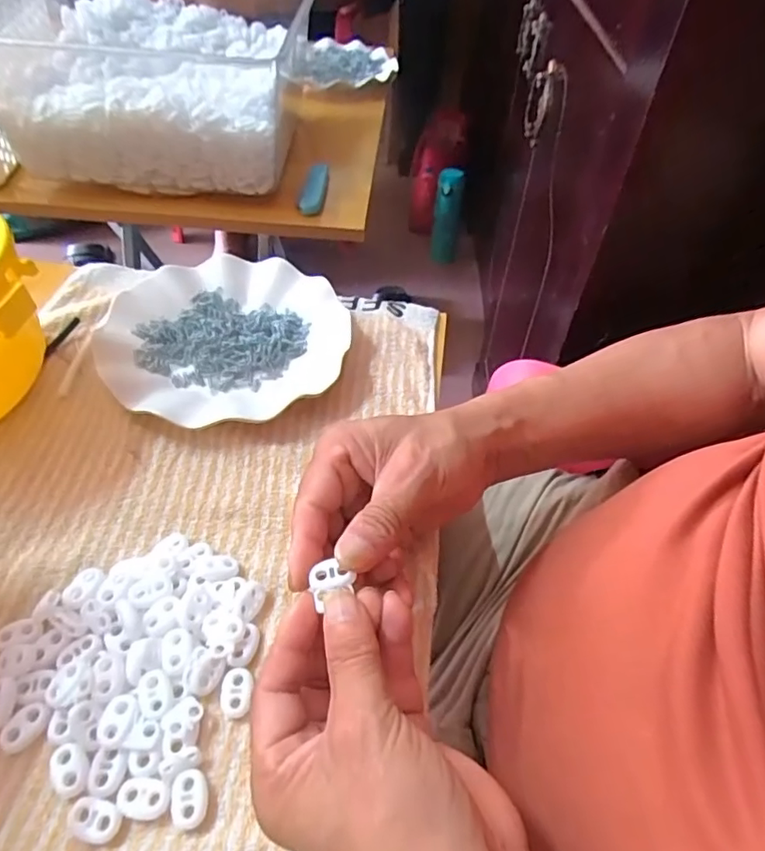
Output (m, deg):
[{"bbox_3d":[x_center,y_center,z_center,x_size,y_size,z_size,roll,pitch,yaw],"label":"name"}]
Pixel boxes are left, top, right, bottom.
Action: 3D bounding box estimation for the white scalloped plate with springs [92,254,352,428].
[{"bbox_3d":[-0.122,-0.073,0.439,0.179,0.022,0.159,-20,54,-19],"label":"white scalloped plate with springs"}]

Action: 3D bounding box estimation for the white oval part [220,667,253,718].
[{"bbox_3d":[-0.072,0.132,0.279,0.016,0.005,0.022,-1,51,-4],"label":"white oval part"}]

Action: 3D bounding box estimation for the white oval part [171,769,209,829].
[{"bbox_3d":[-0.086,0.165,0.250,0.016,0.005,0.022,-7,51,-9],"label":"white oval part"}]

